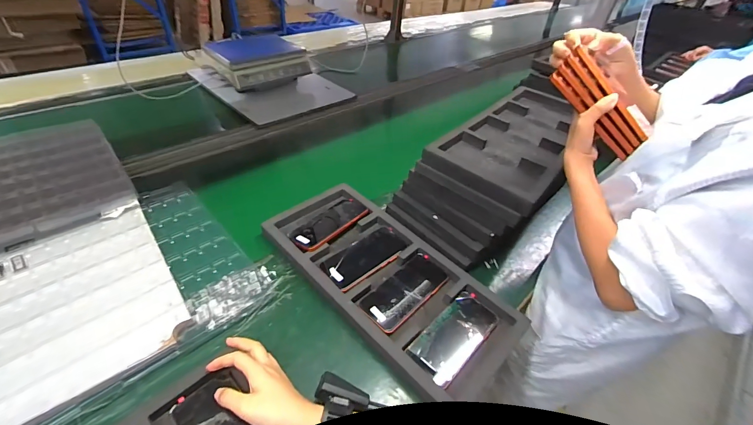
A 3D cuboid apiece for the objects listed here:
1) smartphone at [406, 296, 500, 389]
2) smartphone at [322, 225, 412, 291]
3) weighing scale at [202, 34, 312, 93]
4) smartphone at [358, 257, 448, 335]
[{"bbox_3d":[0.127,0.199,0.557,0.081,0.012,0.166,35,49,30],"label":"smartphone"},{"bbox_3d":[-0.017,0.083,0.661,0.177,0.013,0.083,-29,52,-33],"label":"smartphone"},{"bbox_3d":[-0.447,-0.557,1.274,0.313,0.129,0.313,35,49,29],"label":"weighing scale"},{"bbox_3d":[0.052,0.140,0.618,0.179,0.014,0.081,-30,52,-34],"label":"smartphone"}]

